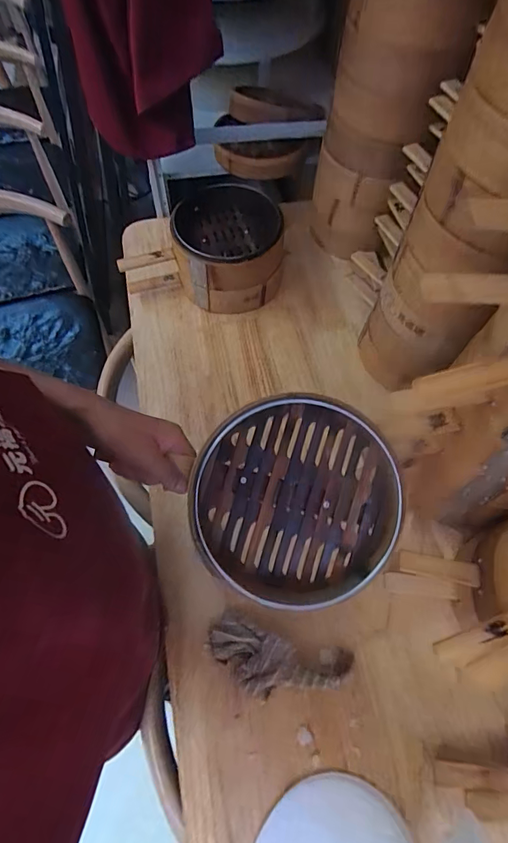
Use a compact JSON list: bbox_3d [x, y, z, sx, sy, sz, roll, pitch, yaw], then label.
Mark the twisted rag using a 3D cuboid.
[{"bbox_3d":[0.028,0.301,0.525,0.176,0.041,0.078,17,66,6],"label":"twisted rag"}]

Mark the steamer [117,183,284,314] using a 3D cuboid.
[{"bbox_3d":[-0.080,-0.321,0.781,0.269,0.119,0.193,14,66,5],"label":"steamer"}]

